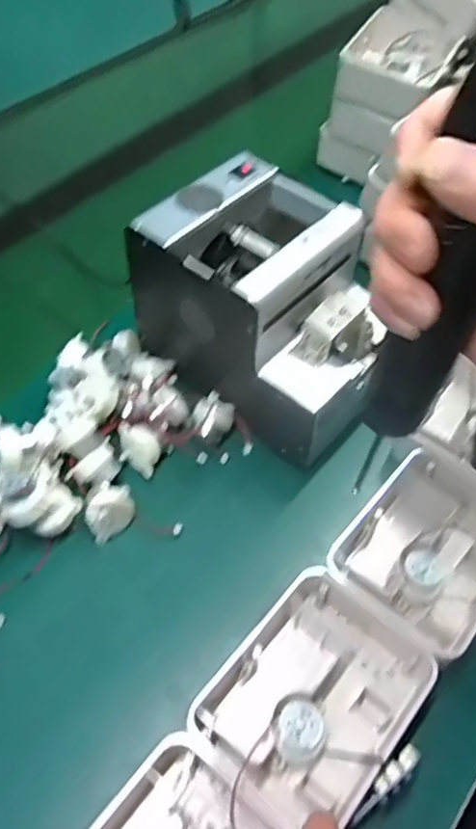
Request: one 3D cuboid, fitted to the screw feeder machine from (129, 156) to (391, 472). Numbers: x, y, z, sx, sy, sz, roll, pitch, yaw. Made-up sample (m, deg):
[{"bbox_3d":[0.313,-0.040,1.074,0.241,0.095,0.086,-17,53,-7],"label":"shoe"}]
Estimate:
[{"bbox_3d":[0.029,-0.077,0.499,0.174,0.156,0.127,35,59,26],"label":"screw feeder machine"}]

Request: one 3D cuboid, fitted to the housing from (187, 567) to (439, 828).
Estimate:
[{"bbox_3d":[0.047,0.171,0.389,0.100,0.049,0.131,33,58,24],"label":"housing"}]

